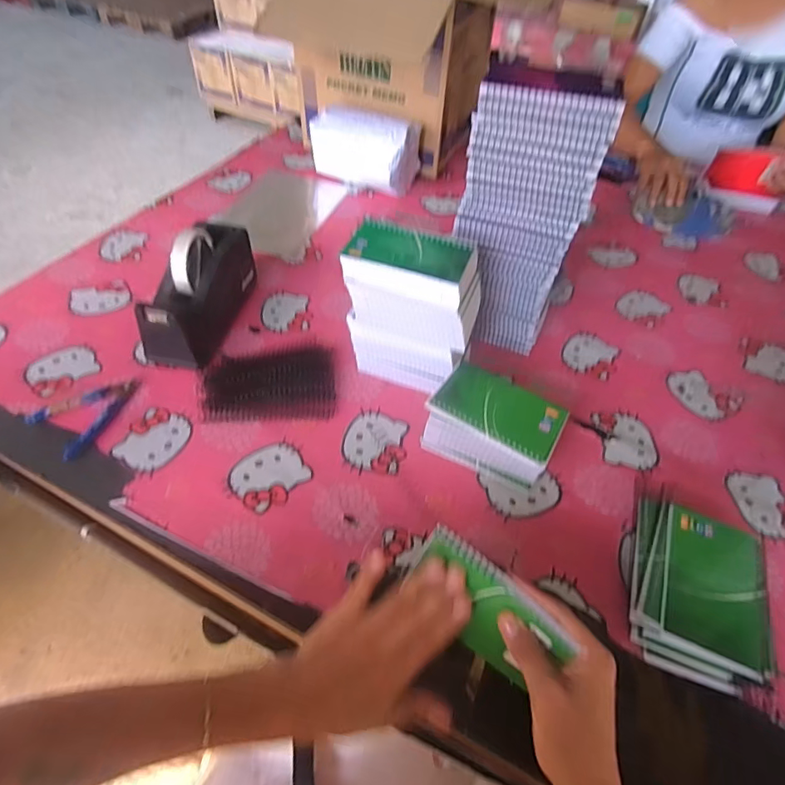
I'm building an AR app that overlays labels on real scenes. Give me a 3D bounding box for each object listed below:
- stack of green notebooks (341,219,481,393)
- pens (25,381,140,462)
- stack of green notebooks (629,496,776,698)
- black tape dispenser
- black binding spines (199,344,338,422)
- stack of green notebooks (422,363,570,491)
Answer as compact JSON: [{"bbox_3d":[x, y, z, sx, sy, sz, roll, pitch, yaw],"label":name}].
[{"bbox_3d":[0.023,-0.096,0.586,0.148,0.177,0.085,20,51,12],"label":"stack of green notebooks"},{"bbox_3d":[-0.348,0.020,0.565,0.086,0.010,0.111,32,55,21],"label":"pens"},{"bbox_3d":[0.285,0.181,0.452,0.112,0.051,0.148,20,51,13],"label":"stack of green notebooks"},{"bbox_3d":[-0.256,-0.140,0.638,0.075,0.120,0.196,10,50,4],"label":"black tape dispenser"},{"bbox_3d":[-0.155,-0.016,0.621,0.164,0.011,0.123,-2,50,-6],"label":"black binding spines"},{"bbox_3d":[0.109,0.042,0.540,0.133,0.085,0.078,28,54,19],"label":"stack of green notebooks"}]

